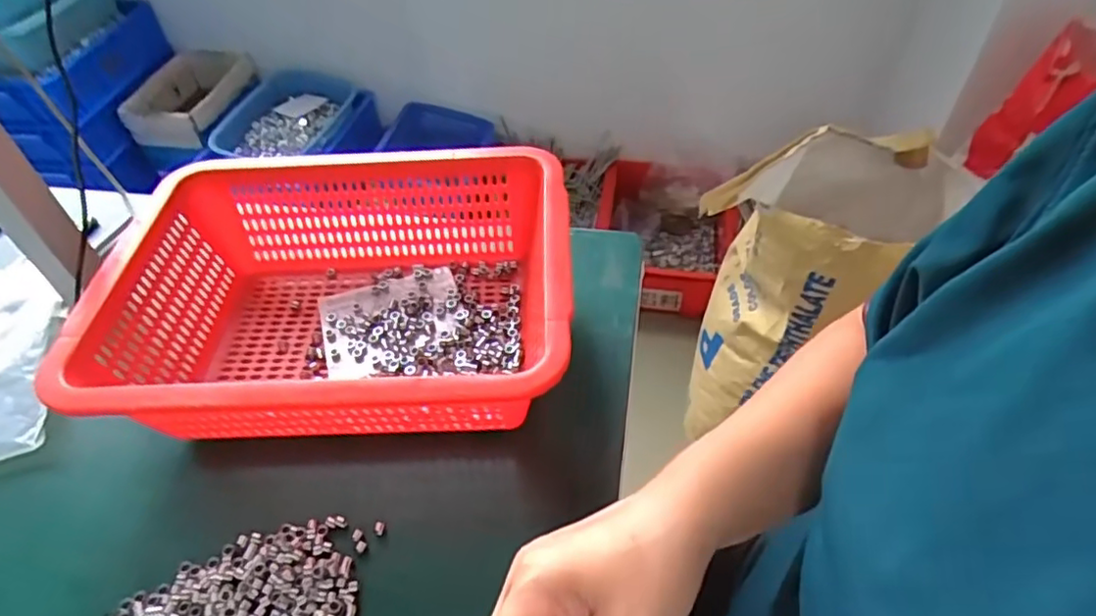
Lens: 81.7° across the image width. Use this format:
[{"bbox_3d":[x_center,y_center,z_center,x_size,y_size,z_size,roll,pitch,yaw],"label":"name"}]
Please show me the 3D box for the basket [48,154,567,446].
[{"bbox_3d":[-0.140,-0.003,0.448,0.304,0.097,0.225,-2,48,1],"label":"basket"}]

